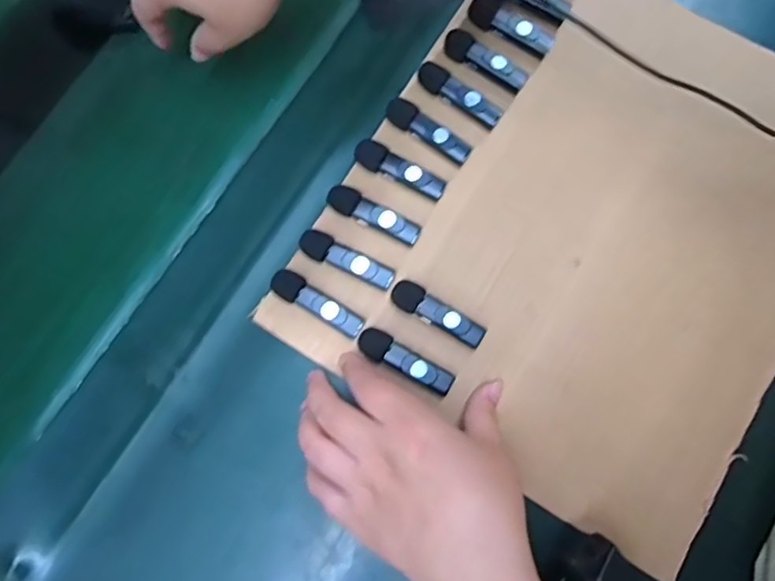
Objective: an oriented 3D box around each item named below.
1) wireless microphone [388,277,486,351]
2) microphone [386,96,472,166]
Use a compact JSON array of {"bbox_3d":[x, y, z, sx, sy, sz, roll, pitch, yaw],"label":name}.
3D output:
[{"bbox_3d":[0.032,0.015,0.368,0.063,0.011,0.018,33,81,12],"label":"wireless microphone"},{"bbox_3d":[0.028,-0.110,0.395,0.065,0.010,0.018,38,82,13],"label":"microphone"}]

